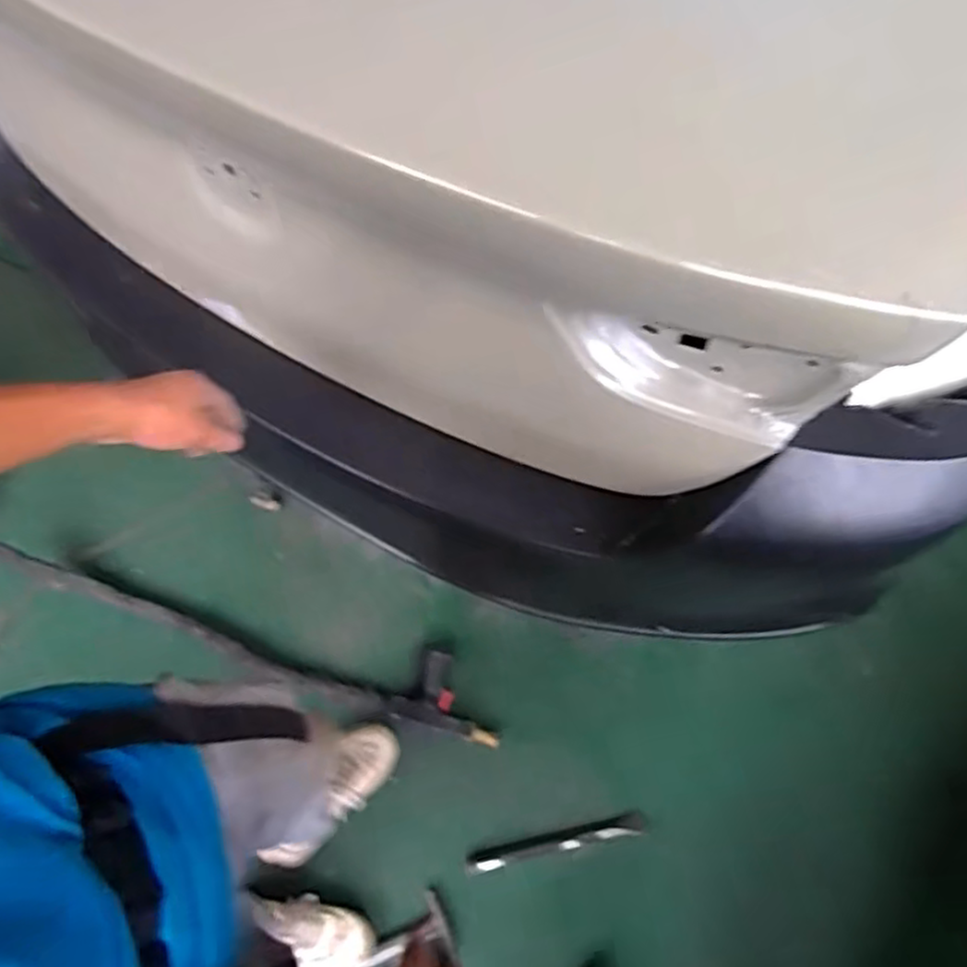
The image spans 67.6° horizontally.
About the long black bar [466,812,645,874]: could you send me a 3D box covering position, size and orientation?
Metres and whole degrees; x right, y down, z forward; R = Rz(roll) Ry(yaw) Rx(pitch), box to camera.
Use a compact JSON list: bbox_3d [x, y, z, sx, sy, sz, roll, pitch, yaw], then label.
[{"bbox_3d":[0.127,0.618,1.239,0.311,0.015,0.030,-10,65,-6],"label":"long black bar"}]

